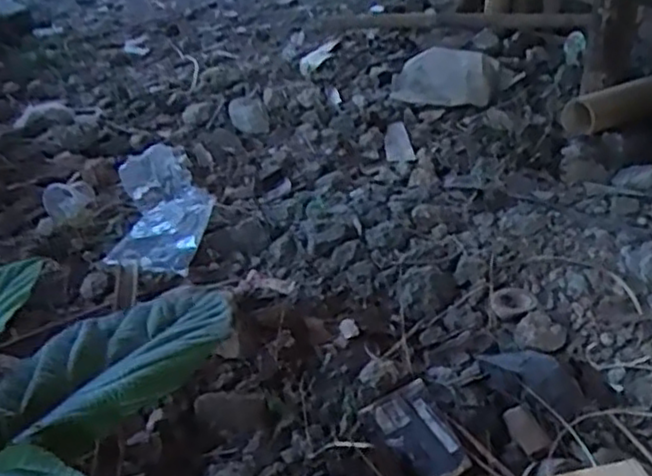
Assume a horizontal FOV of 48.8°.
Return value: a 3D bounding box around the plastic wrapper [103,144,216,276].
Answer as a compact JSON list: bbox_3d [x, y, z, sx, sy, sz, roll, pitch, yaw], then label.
[{"bbox_3d":[-0.320,-0.080,1.425,0.186,0.070,0.489,-4,32,-6],"label":"plastic wrapper"}]

